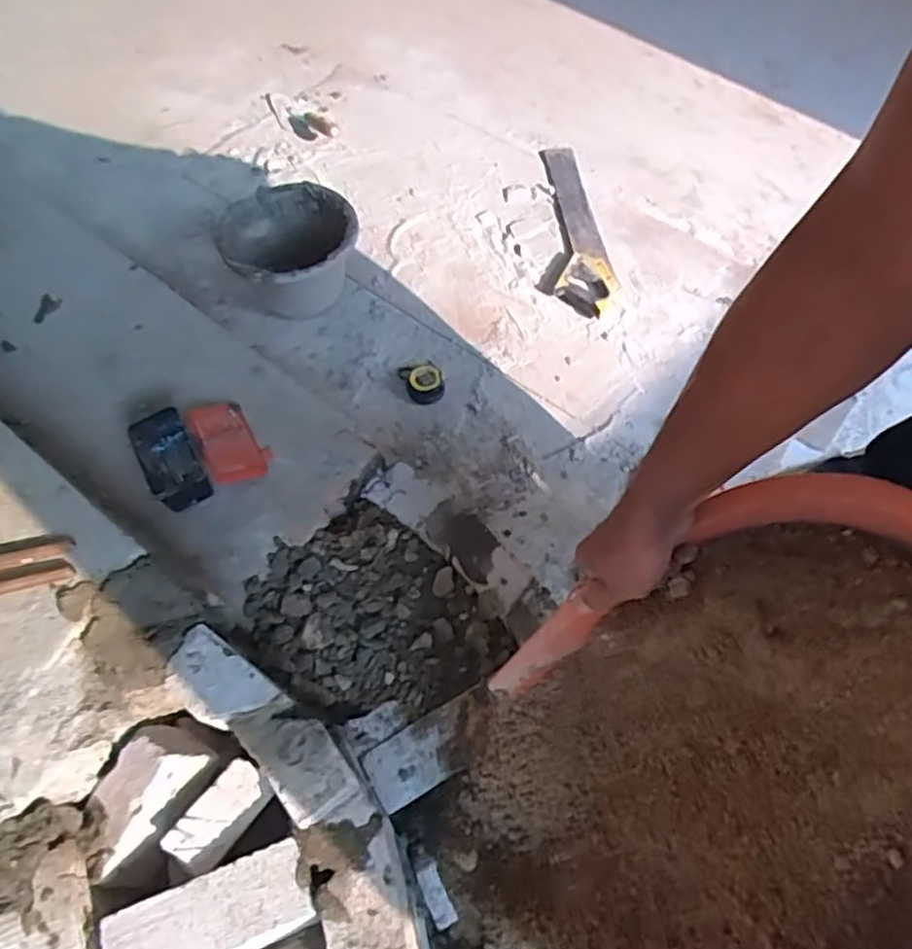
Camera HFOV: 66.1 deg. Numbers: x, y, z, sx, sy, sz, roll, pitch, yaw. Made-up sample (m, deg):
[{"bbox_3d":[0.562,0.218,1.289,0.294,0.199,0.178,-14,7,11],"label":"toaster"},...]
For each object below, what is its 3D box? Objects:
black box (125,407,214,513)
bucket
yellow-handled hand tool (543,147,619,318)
[{"bbox_3d":[-0.416,-0.022,1.016,0.078,0.042,0.154,-28,65,-14],"label":"black box"},{"bbox_3d":[-0.302,-0.402,1.310,0.239,0.154,0.213,-17,63,-11],"label":"bucket"},{"bbox_3d":[0.256,-0.526,1.482,0.111,0.028,0.494,-1,61,-2],"label":"yellow-handled hand tool"}]

